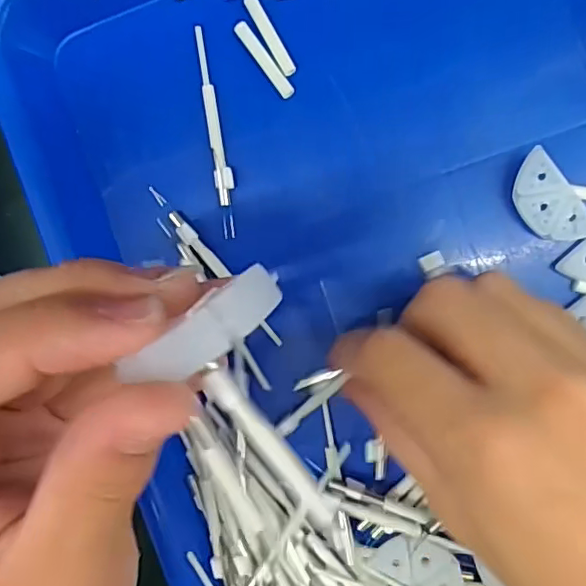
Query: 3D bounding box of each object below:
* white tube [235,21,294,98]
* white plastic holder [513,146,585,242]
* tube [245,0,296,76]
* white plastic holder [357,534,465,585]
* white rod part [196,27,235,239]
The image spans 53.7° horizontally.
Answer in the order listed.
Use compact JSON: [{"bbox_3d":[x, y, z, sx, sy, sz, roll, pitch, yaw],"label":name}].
[{"bbox_3d":[-0.012,-0.091,0.226,0.006,0.004,0.034,-36,91,8],"label":"white tube"},{"bbox_3d":[0.096,-0.033,0.217,0.019,0.004,0.038,-38,98,17],"label":"white plastic holder"},{"bbox_3d":[-0.009,-0.101,0.225,0.006,0.004,0.034,-29,92,8],"label":"tube"},{"bbox_3d":[0.050,0.108,0.233,0.043,0.004,0.022,22,81,16],"label":"white plastic holder"},{"bbox_3d":[-0.030,-0.064,0.231,0.007,0.004,0.082,-8,94,7],"label":"white rod part"}]

